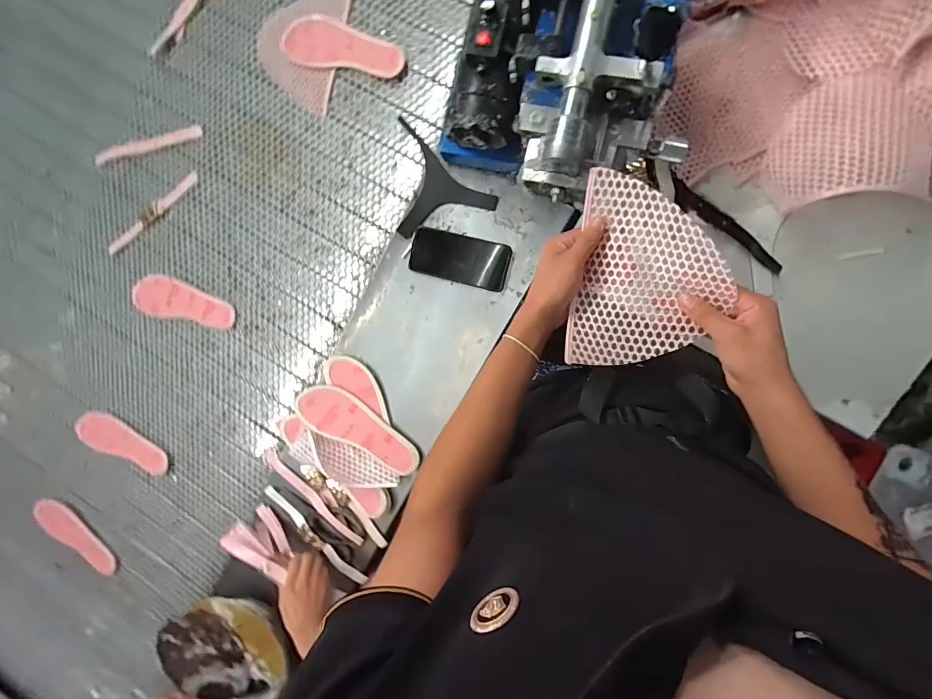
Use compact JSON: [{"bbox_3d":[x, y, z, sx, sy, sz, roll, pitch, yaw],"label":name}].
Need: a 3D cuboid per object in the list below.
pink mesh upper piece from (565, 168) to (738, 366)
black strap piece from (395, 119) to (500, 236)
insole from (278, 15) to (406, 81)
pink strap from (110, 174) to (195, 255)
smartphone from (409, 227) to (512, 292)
[{"bbox_3d":[0.190,-0.078,0.415,0.142,0.060,0.195,7,94,6],"label":"pink mesh upper piece"},{"bbox_3d":[-0.068,-0.257,0.668,0.200,0.017,0.142,39,96,-1],"label":"black strap piece"},{"bbox_3d":[-0.219,-0.527,0.704,0.227,0.013,0.087,25,98,7],"label":"insole"},{"bbox_3d":[-0.635,-0.275,0.802,0.258,0.008,0.028,-34,88,11],"label":"pink strap"},{"bbox_3d":[-0.010,-0.154,0.676,0.167,0.010,0.077,15,97,9],"label":"smartphone"}]

